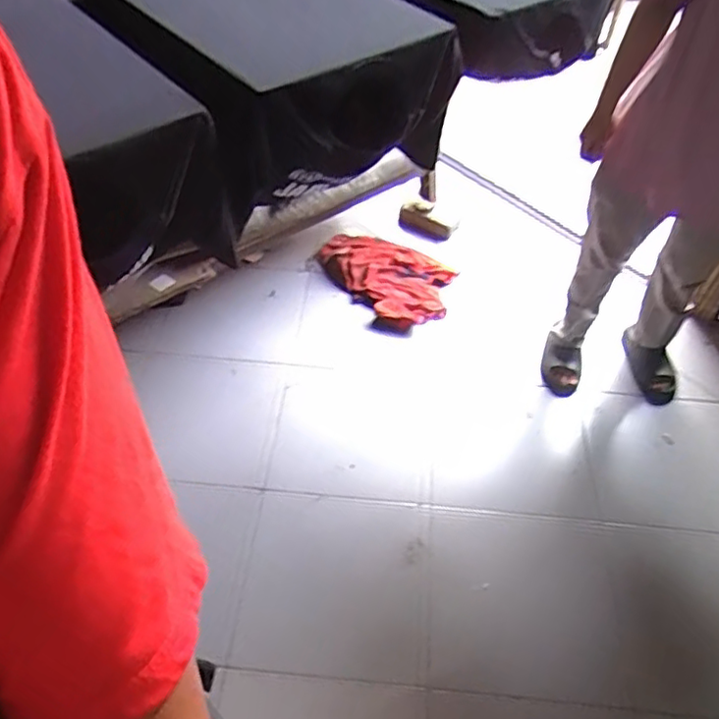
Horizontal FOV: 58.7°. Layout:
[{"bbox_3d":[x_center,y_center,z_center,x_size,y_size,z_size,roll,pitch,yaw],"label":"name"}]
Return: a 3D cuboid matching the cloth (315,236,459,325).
[{"bbox_3d":[0.091,-0.260,1.978,0.404,0.141,0.275,28,51,23],"label":"cloth"}]

